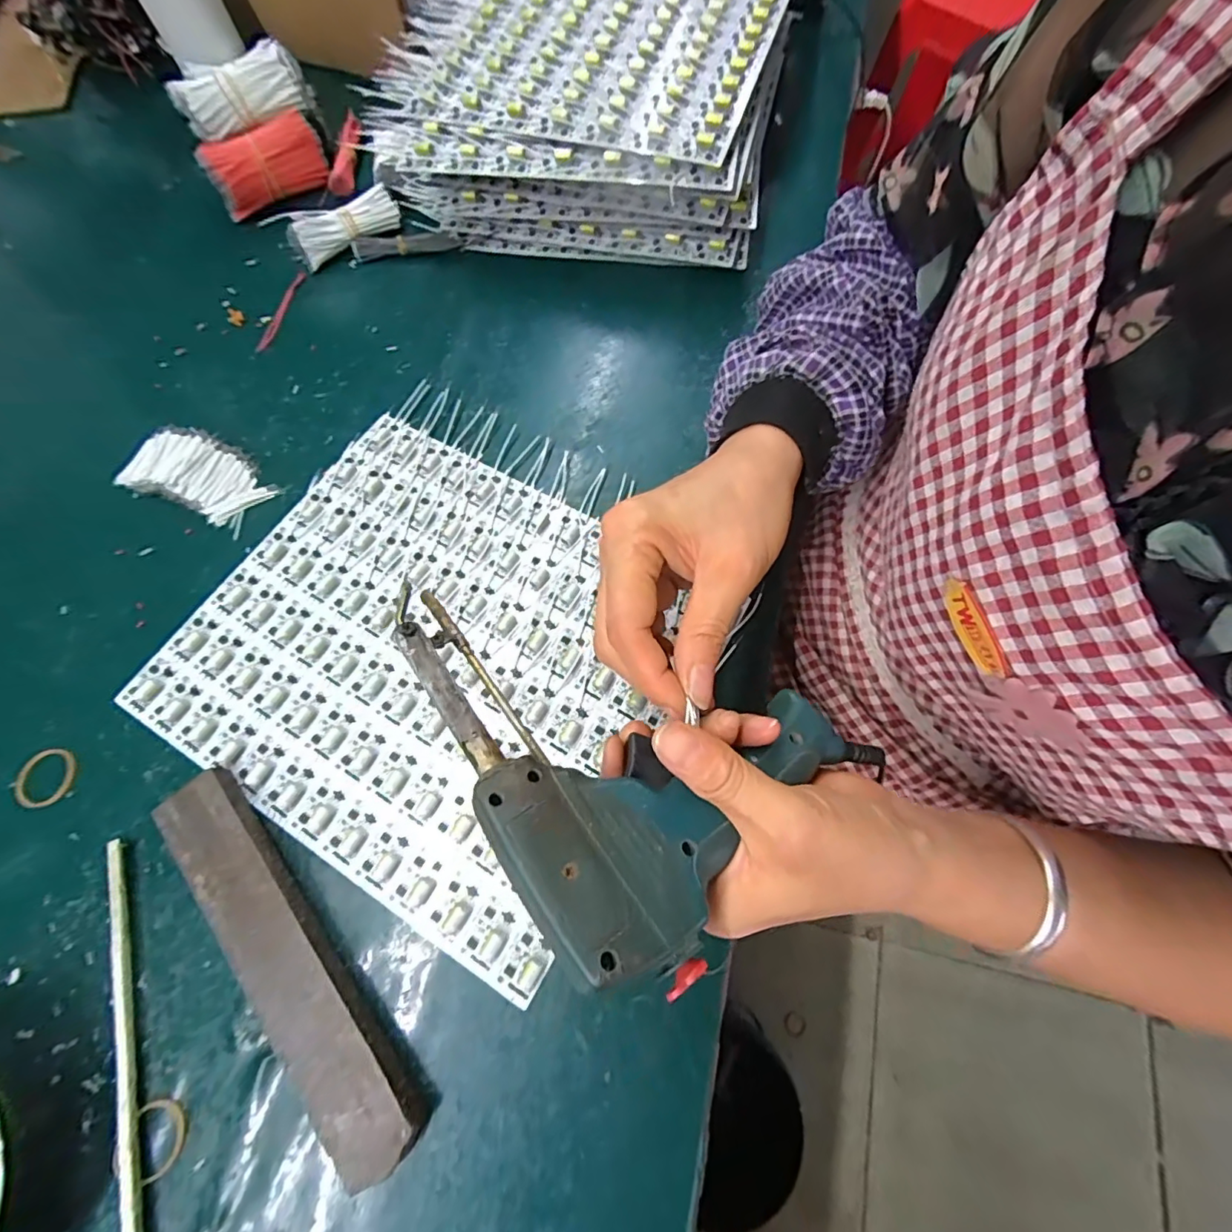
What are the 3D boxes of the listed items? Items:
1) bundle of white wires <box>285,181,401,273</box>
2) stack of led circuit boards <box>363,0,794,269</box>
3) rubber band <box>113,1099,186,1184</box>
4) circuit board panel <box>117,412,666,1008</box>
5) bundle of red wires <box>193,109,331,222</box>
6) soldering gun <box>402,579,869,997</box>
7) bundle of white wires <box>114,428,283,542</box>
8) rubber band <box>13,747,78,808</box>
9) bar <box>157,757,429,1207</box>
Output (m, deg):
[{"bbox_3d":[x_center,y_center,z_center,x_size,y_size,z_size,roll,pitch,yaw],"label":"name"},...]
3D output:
[{"bbox_3d":[-0.225,-0.324,0.445,0.089,0.031,0.035,-28,70,-9],"label":"bundle of white wires"},{"bbox_3d":[-0.023,-0.444,0.456,0.303,0.093,0.302,10,69,6],"label":"stack of led circuit boards"},{"bbox_3d":[-0.206,0.232,0.239,0.028,0.004,0.029,-1,68,2],"label":"rubber band"},{"bbox_3d":[-0.111,0.015,0.320,0.276,0.005,0.243,28,72,13],"label":"circuit board panel"},{"bbox_3d":[-0.296,-0.384,0.459,0.093,0.048,0.028,-23,69,-7],"label":"bundle of red wires"},{"bbox_3d":[-0.016,0.069,0.216,0.191,0.033,0.128,20,45,3],"label":"soldering gun"},{"bbox_3d":[-0.284,-0.097,0.366,0.100,0.015,0.054,23,71,11],"label":"bundle of white wires"},{"bbox_3d":[-0.317,0.089,0.299,0.032,0.004,0.032,-25,69,-8],"label":"rubber band"},{"bbox_3d":[-0.159,0.162,0.257,0.039,0.017,0.195,-39,72,-12],"label":"bar"}]

